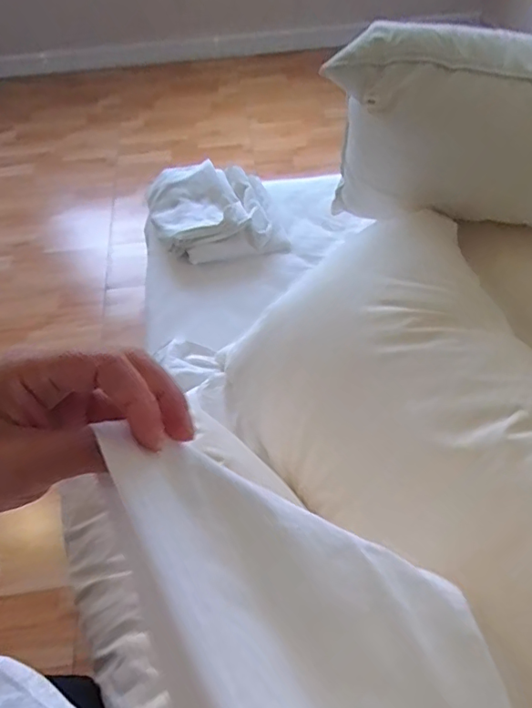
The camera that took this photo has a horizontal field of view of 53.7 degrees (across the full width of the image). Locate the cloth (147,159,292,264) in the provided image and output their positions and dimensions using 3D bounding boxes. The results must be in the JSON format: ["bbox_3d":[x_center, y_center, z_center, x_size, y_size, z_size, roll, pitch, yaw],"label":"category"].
[{"bbox_3d":[-0.116,-0.329,1.195,0.278,0.075,0.270,-16,54,-8],"label":"cloth"}]

